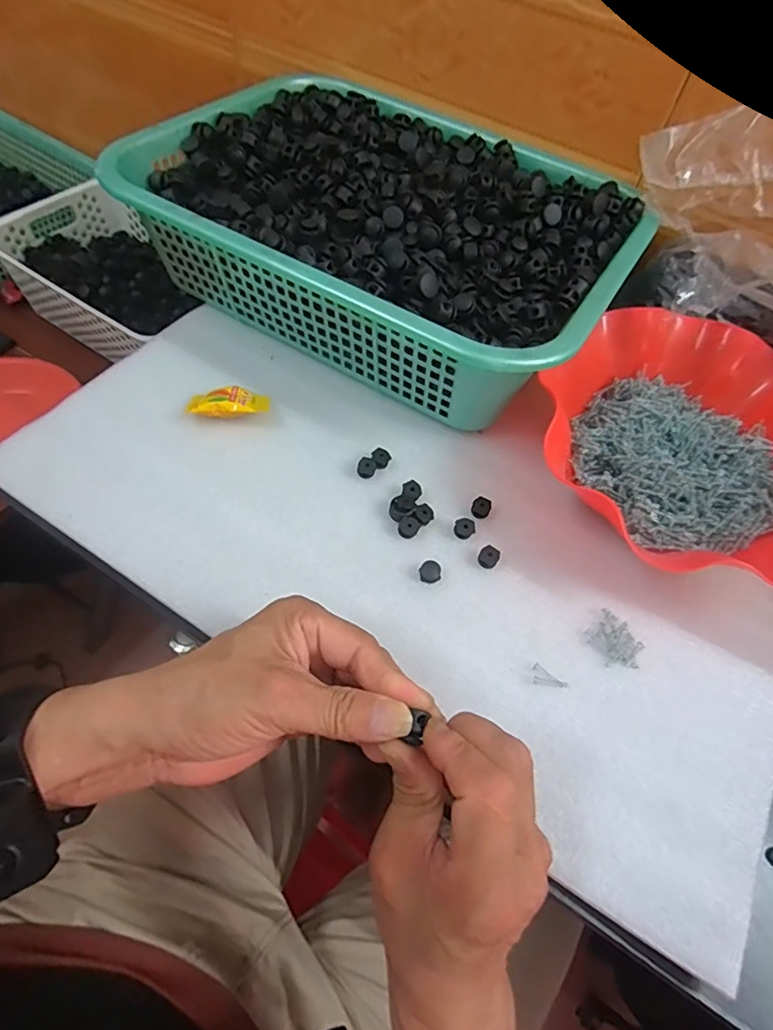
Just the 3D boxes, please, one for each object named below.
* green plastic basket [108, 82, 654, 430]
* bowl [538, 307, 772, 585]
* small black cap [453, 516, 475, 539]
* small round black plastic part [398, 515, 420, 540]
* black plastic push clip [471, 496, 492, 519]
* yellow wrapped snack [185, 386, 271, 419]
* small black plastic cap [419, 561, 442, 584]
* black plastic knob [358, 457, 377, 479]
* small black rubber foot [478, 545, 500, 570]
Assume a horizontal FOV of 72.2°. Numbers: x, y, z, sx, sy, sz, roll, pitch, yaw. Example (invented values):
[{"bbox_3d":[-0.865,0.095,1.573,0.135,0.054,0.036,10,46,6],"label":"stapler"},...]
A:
[{"bbox_3d":[0.002,-0.247,0.447,0.385,0.082,0.289,30,61,12],"label":"green plastic basket"},{"bbox_3d":[0.224,-0.059,0.377,0.194,0.055,0.211,3,59,-4],"label":"bowl"},{"bbox_3d":[0.053,0.009,0.362,0.014,0.007,0.013,3,59,-4],"label":"small black cap"},{"bbox_3d":[0.015,0.008,0.358,0.013,0.008,0.013,3,59,-4],"label":"small round black plastic part"},{"bbox_3d":[0.067,-0.005,0.371,0.013,0.009,0.014,3,59,-4],"label":"black plastic push clip"},{"bbox_3d":[-0.118,-0.084,0.395,0.058,0.016,0.026,0,59,-6],"label":"yellow wrapped snack"},{"bbox_3d":[0.028,0.037,0.344,0.014,0.007,0.013,3,59,-4],"label":"small black plastic cap"},{"bbox_3d":[-0.014,-0.034,0.382,0.013,0.010,0.012,5,58,-3],"label":"black plastic knob"},{"bbox_3d":[0.068,0.028,0.352,0.013,0.007,0.014,3,59,-4],"label":"small black rubber foot"}]

